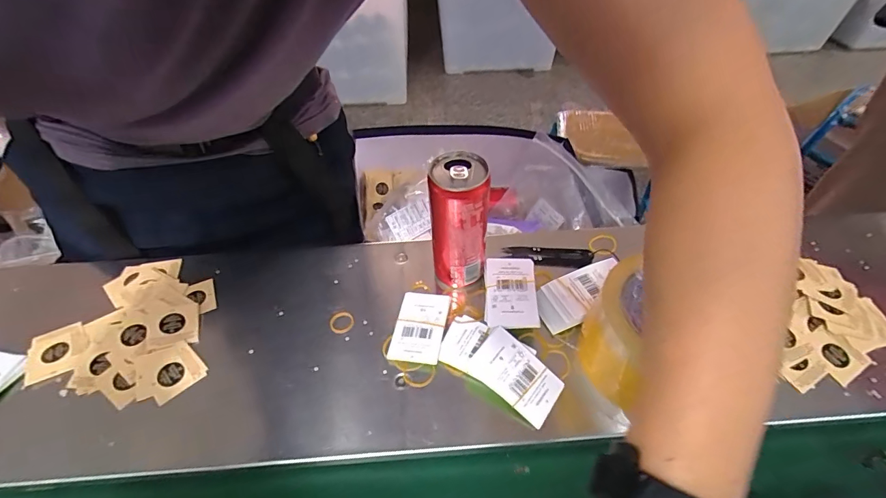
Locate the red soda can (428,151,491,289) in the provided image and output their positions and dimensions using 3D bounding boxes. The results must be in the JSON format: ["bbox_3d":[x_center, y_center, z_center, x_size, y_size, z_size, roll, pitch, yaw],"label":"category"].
[{"bbox_3d":[0.015,-0.025,0.414,0.054,0.134,0.051,-1,49,1],"label":"red soda can"}]

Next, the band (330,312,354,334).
[{"bbox_3d":[-0.106,0.076,0.434,0.024,0.004,0.026,-1,49,1],"label":"band"}]

